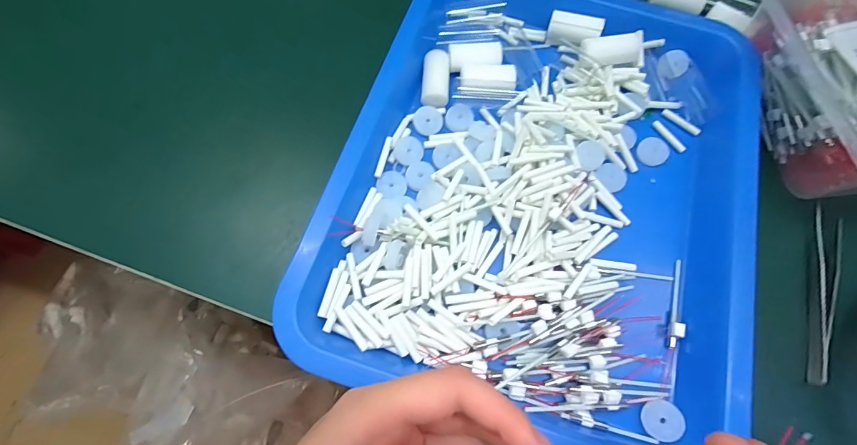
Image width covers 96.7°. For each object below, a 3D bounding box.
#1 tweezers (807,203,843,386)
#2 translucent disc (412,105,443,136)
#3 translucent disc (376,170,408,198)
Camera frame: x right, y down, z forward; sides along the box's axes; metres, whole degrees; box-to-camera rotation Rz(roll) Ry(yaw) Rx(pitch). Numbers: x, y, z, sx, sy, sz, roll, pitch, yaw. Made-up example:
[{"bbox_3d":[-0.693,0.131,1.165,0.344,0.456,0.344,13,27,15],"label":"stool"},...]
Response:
[{"bbox_3d":[0.260,0.044,0.251,0.015,0.010,0.123,26,73,6],"label":"tweezers"},{"bbox_3d":[0.000,-0.077,0.282,0.022,0.006,0.021,1,72,-2],"label":"translucent disc"},{"bbox_3d":[-0.026,-0.027,0.267,0.021,0.005,0.019,-15,74,-7],"label":"translucent disc"}]

